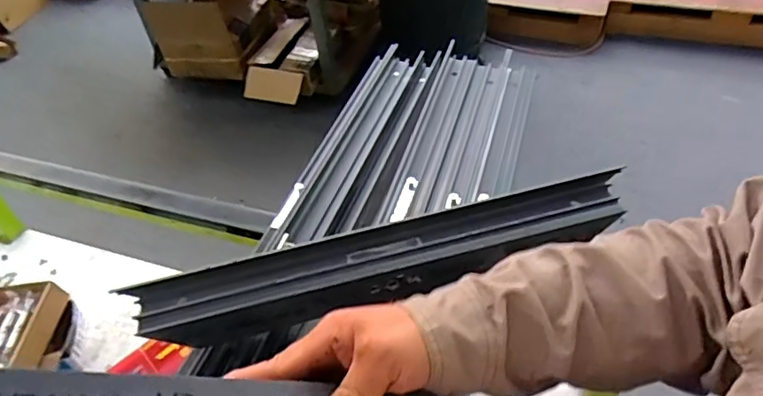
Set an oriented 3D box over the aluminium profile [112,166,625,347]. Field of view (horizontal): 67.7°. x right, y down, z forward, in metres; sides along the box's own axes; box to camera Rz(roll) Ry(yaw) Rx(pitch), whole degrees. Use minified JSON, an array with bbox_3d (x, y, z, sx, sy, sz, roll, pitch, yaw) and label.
[{"bbox_3d":[0.009,0.071,0.626,0.532,0.063,0.067,-13,46,-6],"label":"aluminium profile"}]

